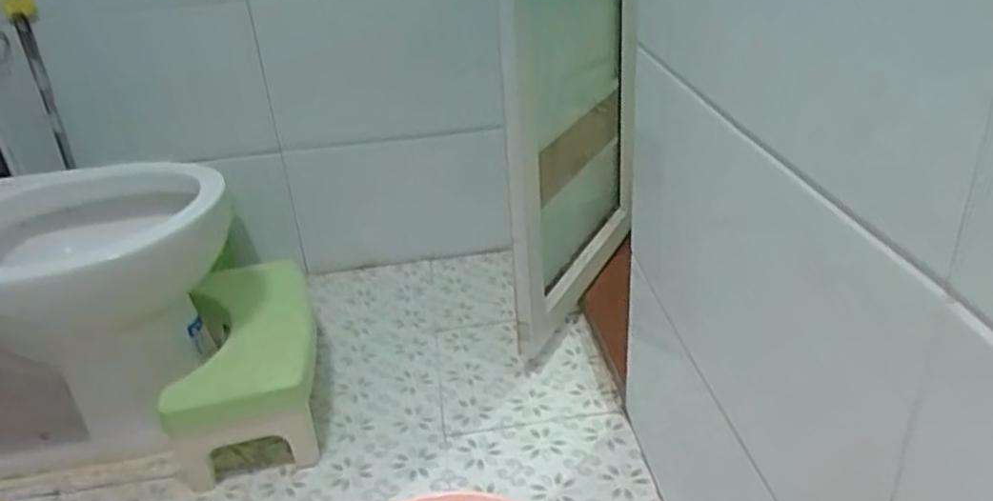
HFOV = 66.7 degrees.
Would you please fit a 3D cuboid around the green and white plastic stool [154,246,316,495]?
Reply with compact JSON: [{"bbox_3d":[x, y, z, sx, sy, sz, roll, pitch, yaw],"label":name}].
[{"bbox_3d":[-0.411,0.177,1.285,0.231,0.169,0.404,-7,29,-6],"label":"green and white plastic stool"}]

